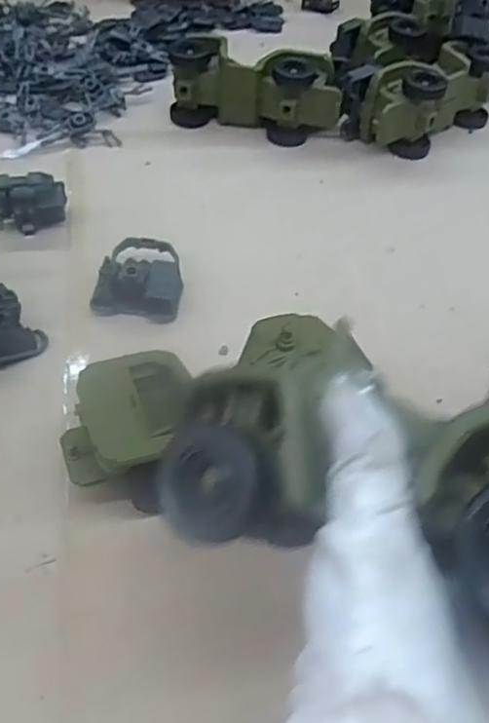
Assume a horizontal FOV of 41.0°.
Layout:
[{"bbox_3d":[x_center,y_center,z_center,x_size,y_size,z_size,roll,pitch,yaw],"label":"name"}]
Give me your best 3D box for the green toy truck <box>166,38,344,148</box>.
[{"bbox_3d":[0.013,-0.292,0.704,0.184,0.083,0.058,9,49,2],"label":"green toy truck"}]

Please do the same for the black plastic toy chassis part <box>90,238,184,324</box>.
[{"bbox_3d":[-0.083,-0.072,0.532,0.070,0.038,0.077,10,49,3],"label":"black plastic toy chassis part"}]

